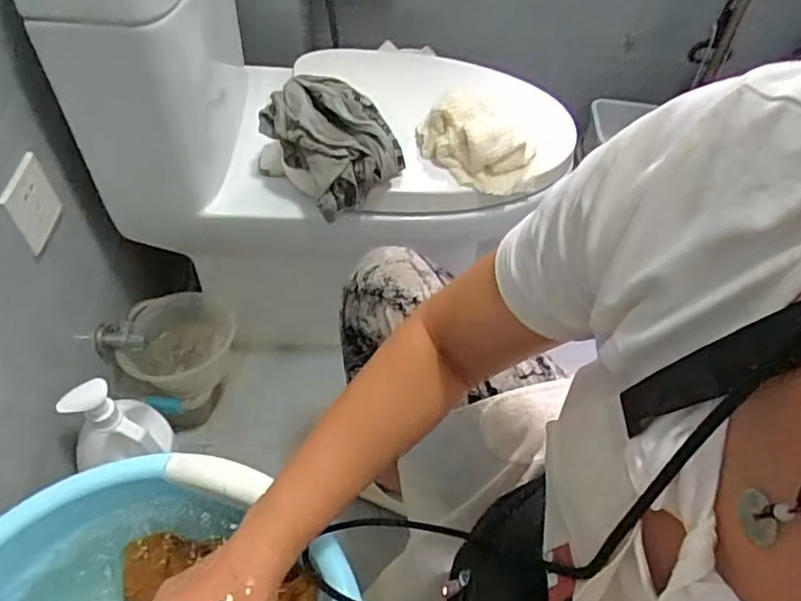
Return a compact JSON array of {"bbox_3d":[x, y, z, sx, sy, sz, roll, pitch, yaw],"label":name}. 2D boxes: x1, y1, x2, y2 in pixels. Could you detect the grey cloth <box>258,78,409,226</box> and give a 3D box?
[{"bbox_3d":[-0.101,-0.207,0.798,0.119,0.140,0.198,-36,63,-29],"label":"grey cloth"}]

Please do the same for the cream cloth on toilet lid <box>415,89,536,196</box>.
[{"bbox_3d":[0.117,-0.240,0.841,0.174,0.081,0.162,15,52,6],"label":"cream cloth on toilet lid"}]

